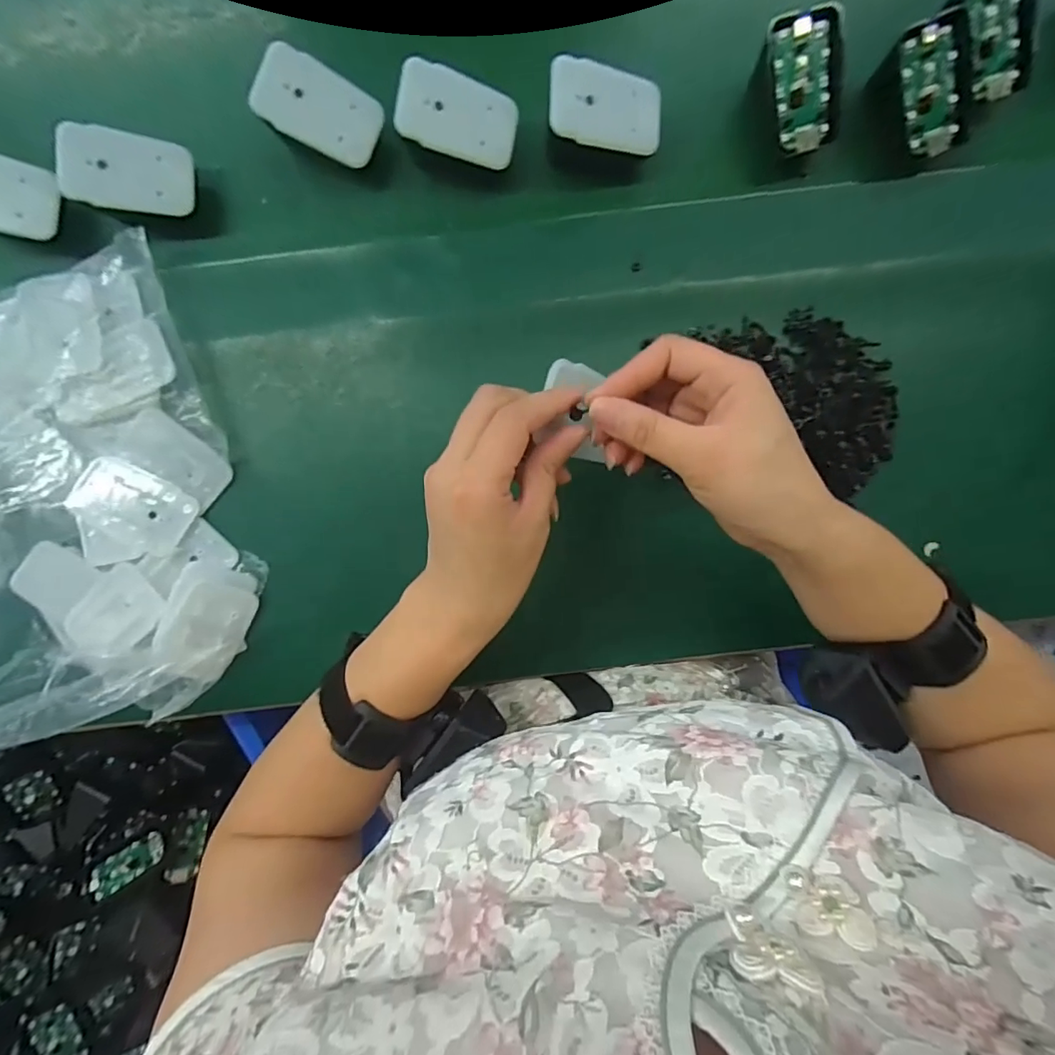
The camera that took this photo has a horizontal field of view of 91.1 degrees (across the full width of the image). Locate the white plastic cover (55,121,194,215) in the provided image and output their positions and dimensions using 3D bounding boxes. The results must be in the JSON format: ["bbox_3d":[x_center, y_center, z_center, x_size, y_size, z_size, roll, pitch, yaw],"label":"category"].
[{"bbox_3d":[-0.239,-0.213,0.309,0.066,0.006,0.043,-2,102,-28],"label":"white plastic cover"}]

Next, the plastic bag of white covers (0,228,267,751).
[{"bbox_3d":[-0.324,0.007,0.299,0.301,0.099,0.264,-26,94,-2],"label":"plastic bag of white covers"}]

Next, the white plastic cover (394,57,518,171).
[{"bbox_3d":[-0.040,-0.239,0.302,0.068,0.004,0.041,8,100,-17],"label":"white plastic cover"}]

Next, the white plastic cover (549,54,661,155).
[{"bbox_3d":[0.046,-0.246,0.301,0.068,0.004,0.043,-4,99,-17],"label":"white plastic cover"}]

